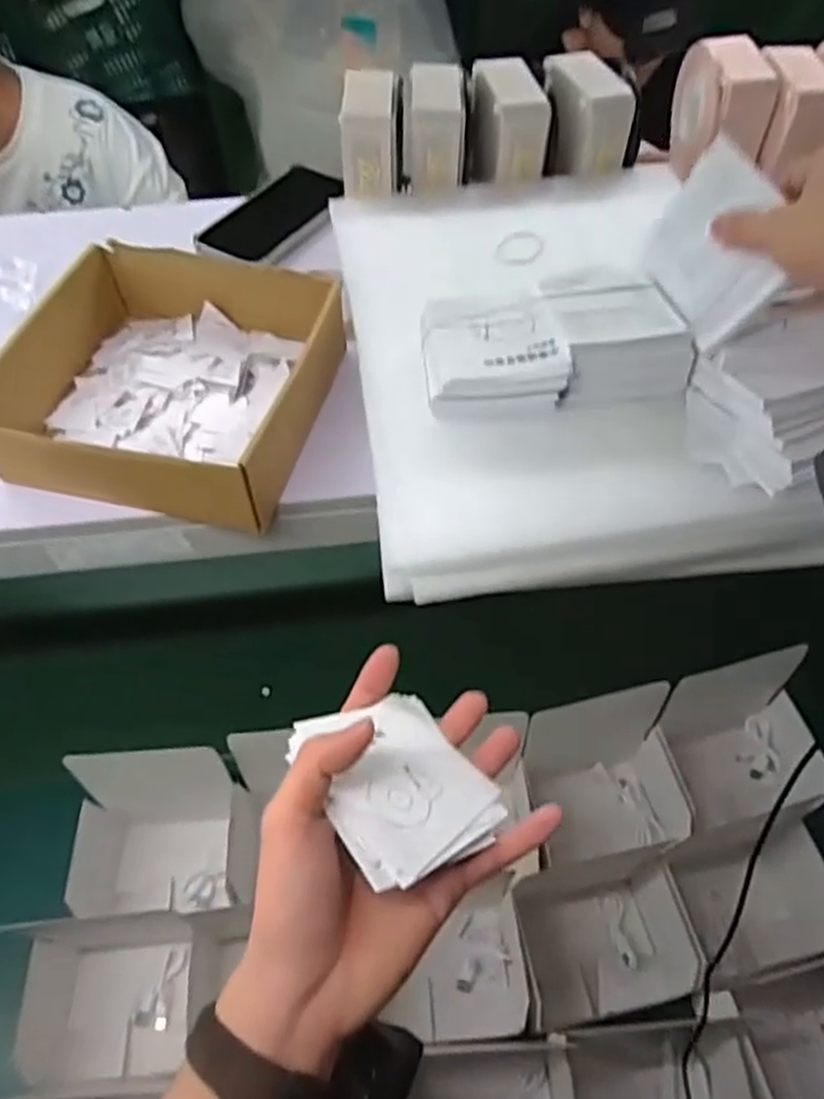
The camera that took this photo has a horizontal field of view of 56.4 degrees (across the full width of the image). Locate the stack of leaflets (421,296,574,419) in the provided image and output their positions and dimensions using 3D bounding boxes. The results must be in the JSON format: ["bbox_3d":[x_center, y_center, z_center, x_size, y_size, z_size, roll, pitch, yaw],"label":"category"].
[{"bbox_3d":[0.052,-0.129,0.505,0.089,0.033,0.081,-7,55,-5],"label":"stack of leaflets"}]

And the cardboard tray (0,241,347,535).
[{"bbox_3d":[-0.175,-0.133,0.576,0.211,0.062,0.224,12,56,9],"label":"cardboard tray"}]

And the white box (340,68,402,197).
[{"bbox_3d":[-0.034,-0.351,0.646,0.049,0.068,0.079,0,55,1],"label":"white box"}]

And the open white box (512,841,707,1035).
[{"bbox_3d":[0.190,0.381,0.744,0.169,0.098,0.119,-8,55,-5],"label":"open white box"}]

